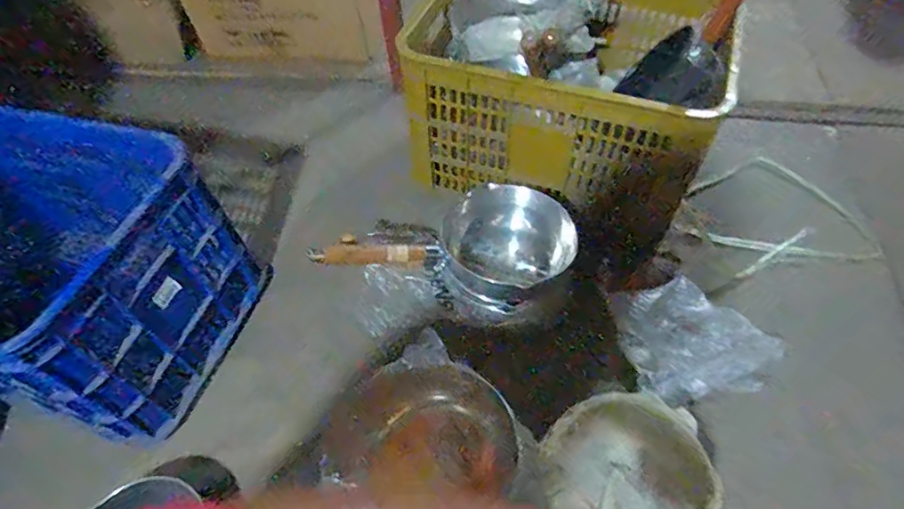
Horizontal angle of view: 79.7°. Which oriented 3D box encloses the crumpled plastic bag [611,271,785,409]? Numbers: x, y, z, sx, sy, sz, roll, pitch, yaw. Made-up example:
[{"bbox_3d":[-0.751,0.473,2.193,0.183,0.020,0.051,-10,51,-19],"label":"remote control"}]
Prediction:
[{"bbox_3d":[0.389,0.125,0.854,0.237,0.060,0.194,-19,54,-10],"label":"crumpled plastic bag"}]

